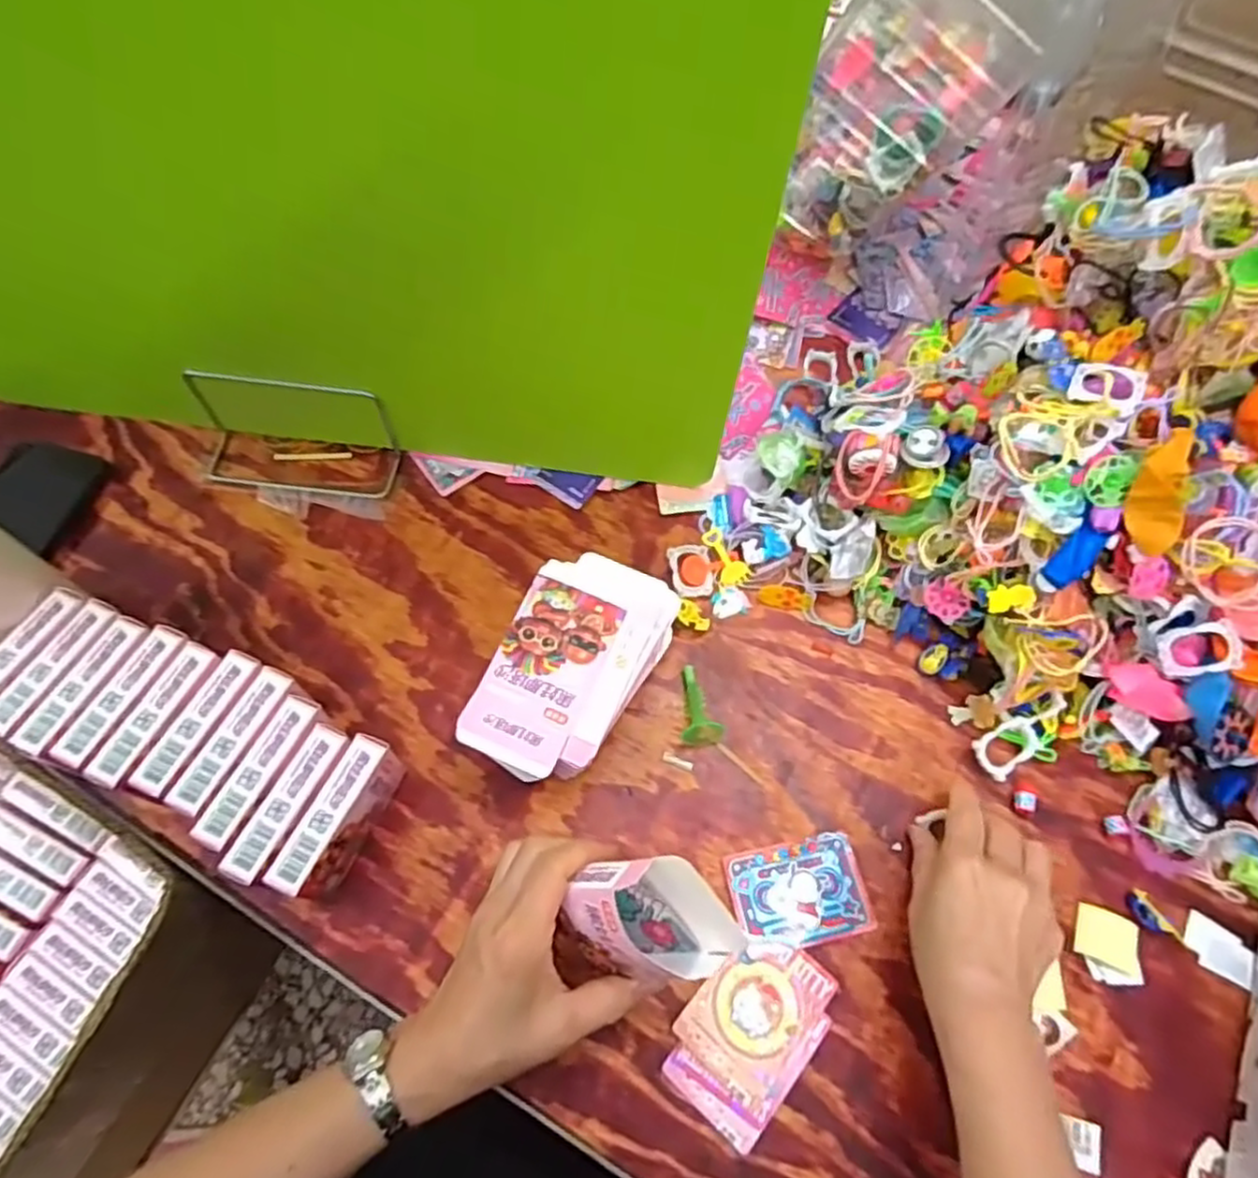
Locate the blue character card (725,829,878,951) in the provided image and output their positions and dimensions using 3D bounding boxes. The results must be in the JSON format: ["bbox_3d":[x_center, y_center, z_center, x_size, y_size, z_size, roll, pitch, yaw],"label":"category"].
[{"bbox_3d":[0.110,0.194,0.470,0.083,0.004,0.061,-10,62,-9],"label":"blue character card"}]

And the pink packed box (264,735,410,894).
[{"bbox_3d":[-0.172,0.142,0.450,0.024,0.066,0.092,23,65,9],"label":"pink packed box"}]

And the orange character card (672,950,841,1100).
[{"bbox_3d":[0.078,0.250,0.439,0.063,0.004,0.082,39,68,16],"label":"orange character card"}]

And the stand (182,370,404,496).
[{"bbox_3d":[-0.266,-0.120,0.570,0.153,0.077,0.061,8,64,2],"label":"stand"}]

